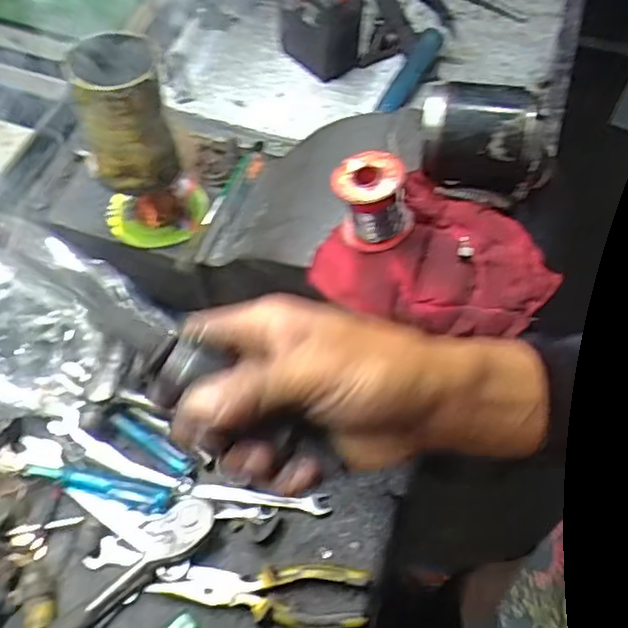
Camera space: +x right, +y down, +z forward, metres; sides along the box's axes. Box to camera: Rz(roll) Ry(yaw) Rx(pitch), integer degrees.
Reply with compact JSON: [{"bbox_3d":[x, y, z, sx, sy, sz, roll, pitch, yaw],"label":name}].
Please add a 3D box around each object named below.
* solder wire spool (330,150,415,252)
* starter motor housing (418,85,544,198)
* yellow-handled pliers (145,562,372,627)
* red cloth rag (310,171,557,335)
[{"bbox_3d":[0.044,-0.082,0.498,0.061,0.064,0.051,3,57,0],"label":"solder wire spool"},{"bbox_3d":[0.125,-0.136,0.517,0.084,0.059,0.071,8,57,3],"label":"starter motor housing"},{"bbox_3d":[-0.048,0.255,0.620,0.192,0.016,0.055,5,57,1],"label":"yellow-handled pliers"},{"bbox_3d":[0.094,-0.041,0.506,0.163,0.024,0.120,24,60,13],"label":"red cloth rag"}]

